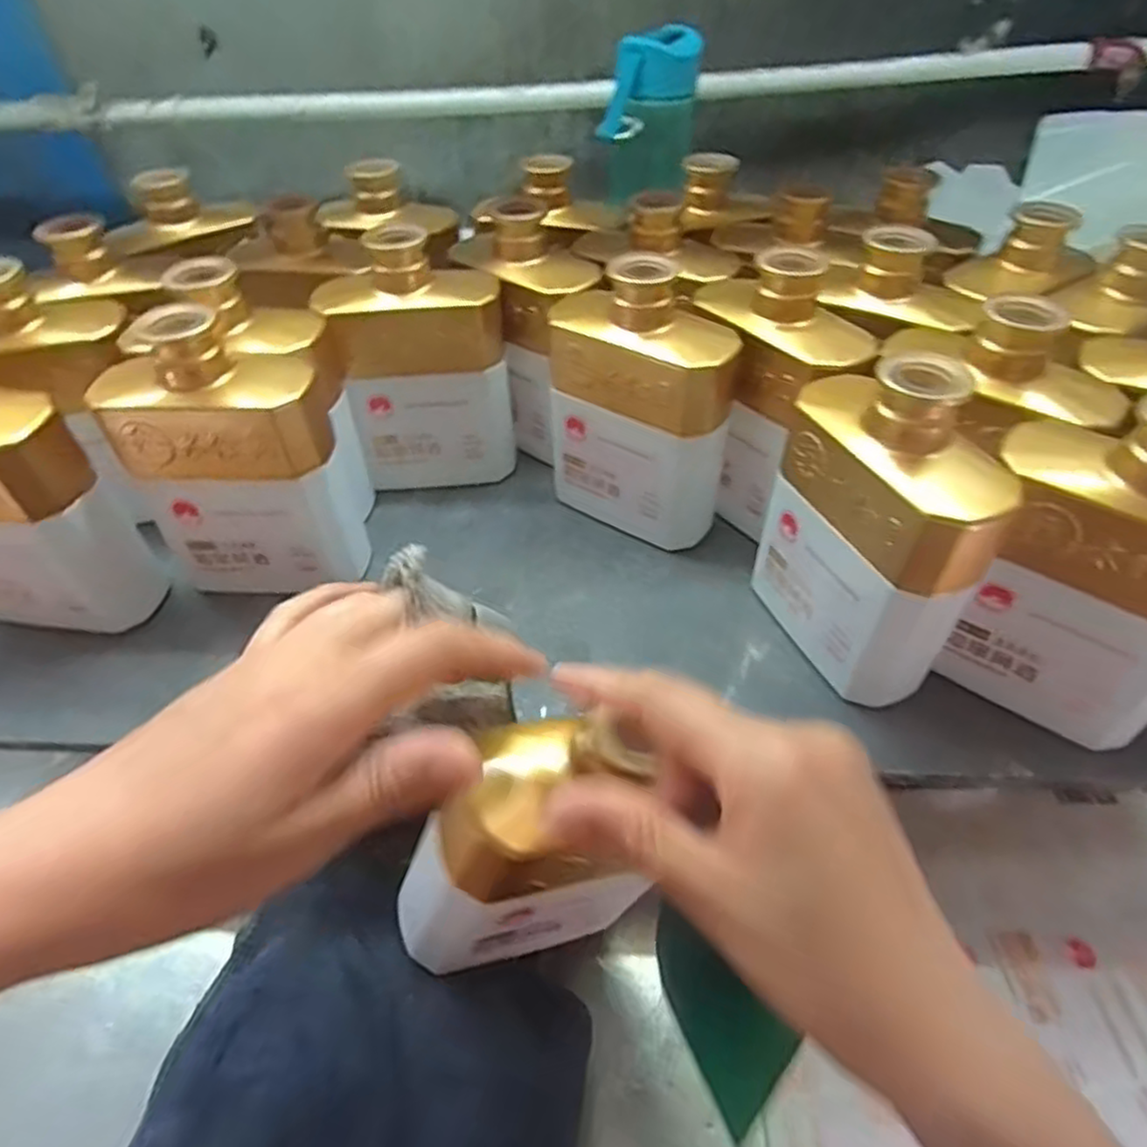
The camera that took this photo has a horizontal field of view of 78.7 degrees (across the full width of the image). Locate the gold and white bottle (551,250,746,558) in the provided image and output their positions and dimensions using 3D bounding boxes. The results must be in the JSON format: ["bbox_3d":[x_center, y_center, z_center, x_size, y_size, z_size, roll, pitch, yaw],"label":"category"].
[{"bbox_3d":[0.037,-0.099,0.431,0.111,0.164,0.047,29,55,25],"label":"gold and white bottle"}]

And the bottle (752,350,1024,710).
[{"bbox_3d":[0.147,-0.021,0.350,0.048,0.162,0.110,-18,49,-14],"label":"bottle"}]

